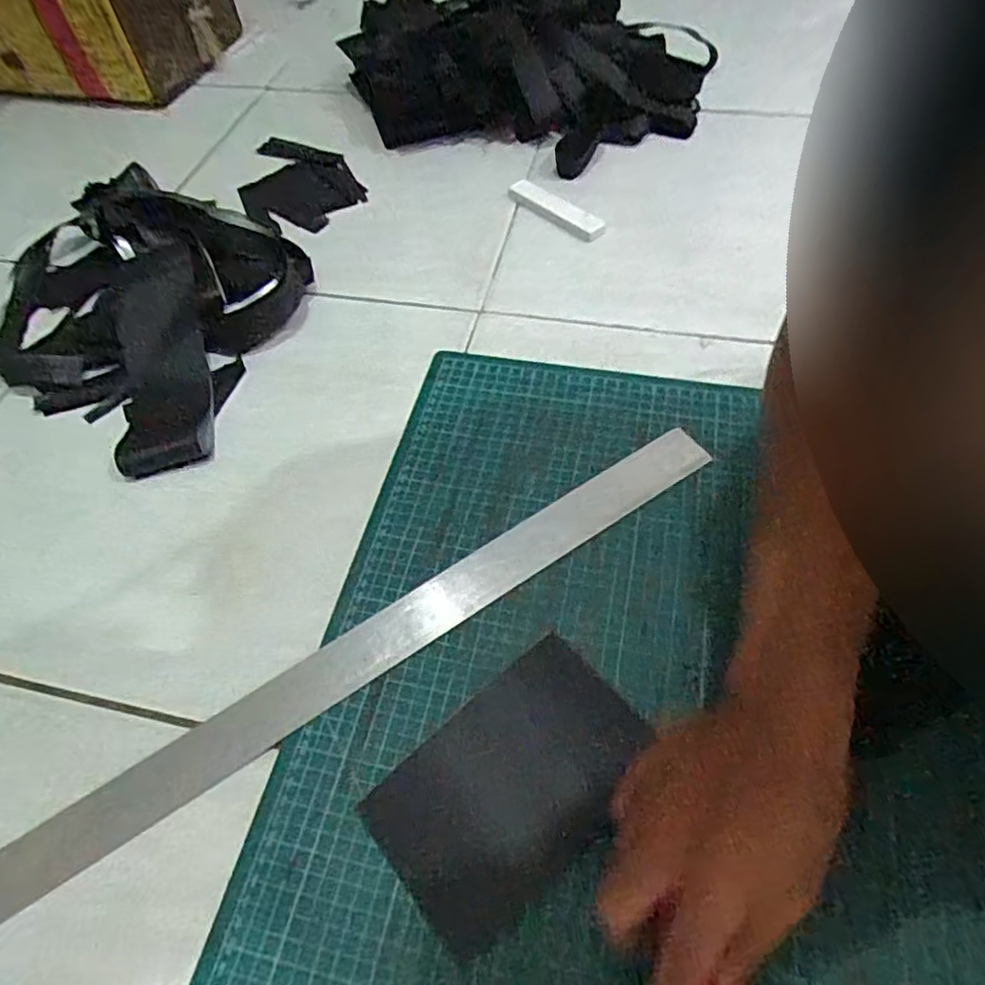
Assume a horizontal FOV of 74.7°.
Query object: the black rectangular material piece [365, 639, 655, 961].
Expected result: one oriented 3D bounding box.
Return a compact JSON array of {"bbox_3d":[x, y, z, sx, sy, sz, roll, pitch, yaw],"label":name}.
[{"bbox_3d":[0.013,0.166,0.374,0.155,0.007,0.099,-37,62,-20],"label":"black rectangular material piece"}]

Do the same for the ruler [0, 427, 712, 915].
[{"bbox_3d":[-0.073,0.098,0.420,0.536,0.004,0.038,-30,60,-15],"label":"ruler"}]

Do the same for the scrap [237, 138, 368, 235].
[{"bbox_3d":[-0.225,-0.349,0.717,0.126,0.021,0.188,-27,60,-19],"label":"scrap"}]

